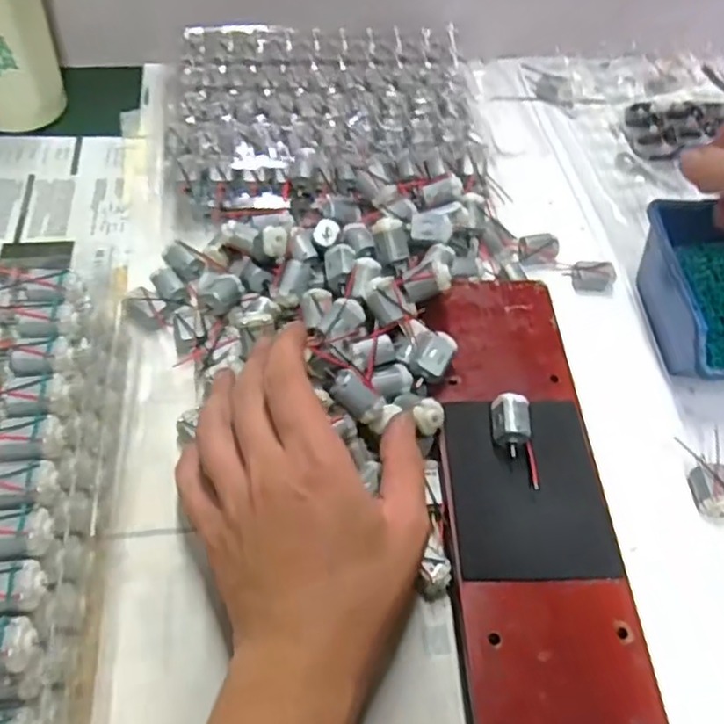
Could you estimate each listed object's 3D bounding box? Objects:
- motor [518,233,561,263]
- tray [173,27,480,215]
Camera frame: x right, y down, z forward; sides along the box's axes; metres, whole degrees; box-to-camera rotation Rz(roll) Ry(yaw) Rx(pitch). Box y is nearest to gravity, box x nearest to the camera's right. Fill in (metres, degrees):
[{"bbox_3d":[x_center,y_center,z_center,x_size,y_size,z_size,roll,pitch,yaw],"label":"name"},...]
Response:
[{"bbox_3d":[0.123,-0.079,0.466,0.028,0.013,0.022,3,55,-1],"label":"motor"},{"bbox_3d":[-0.026,-0.194,0.517,0.221,0.049,0.204,-1,55,-4],"label":"tray"}]

